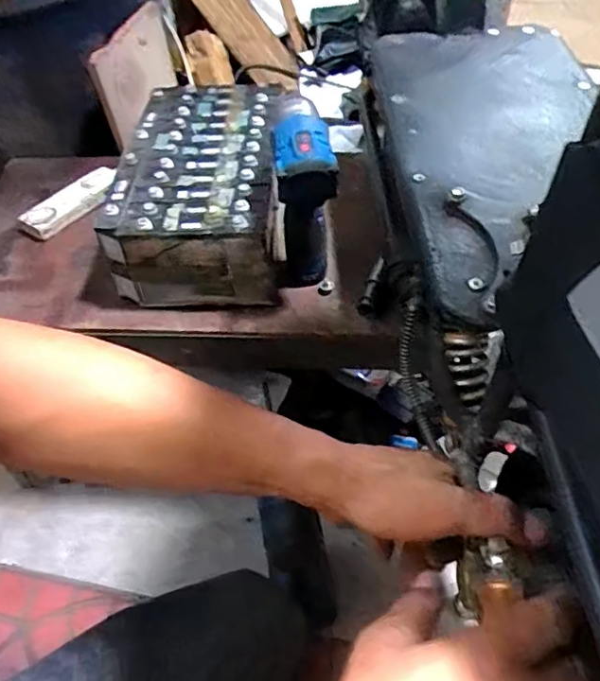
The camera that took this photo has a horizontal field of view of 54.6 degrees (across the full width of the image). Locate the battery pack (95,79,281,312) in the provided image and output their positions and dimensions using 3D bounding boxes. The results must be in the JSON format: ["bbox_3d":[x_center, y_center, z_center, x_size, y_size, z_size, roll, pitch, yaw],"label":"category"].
[{"bbox_3d":[-0.116,-0.183,0.696,0.184,0.103,0.308,-3,48,2],"label":"battery pack"}]

